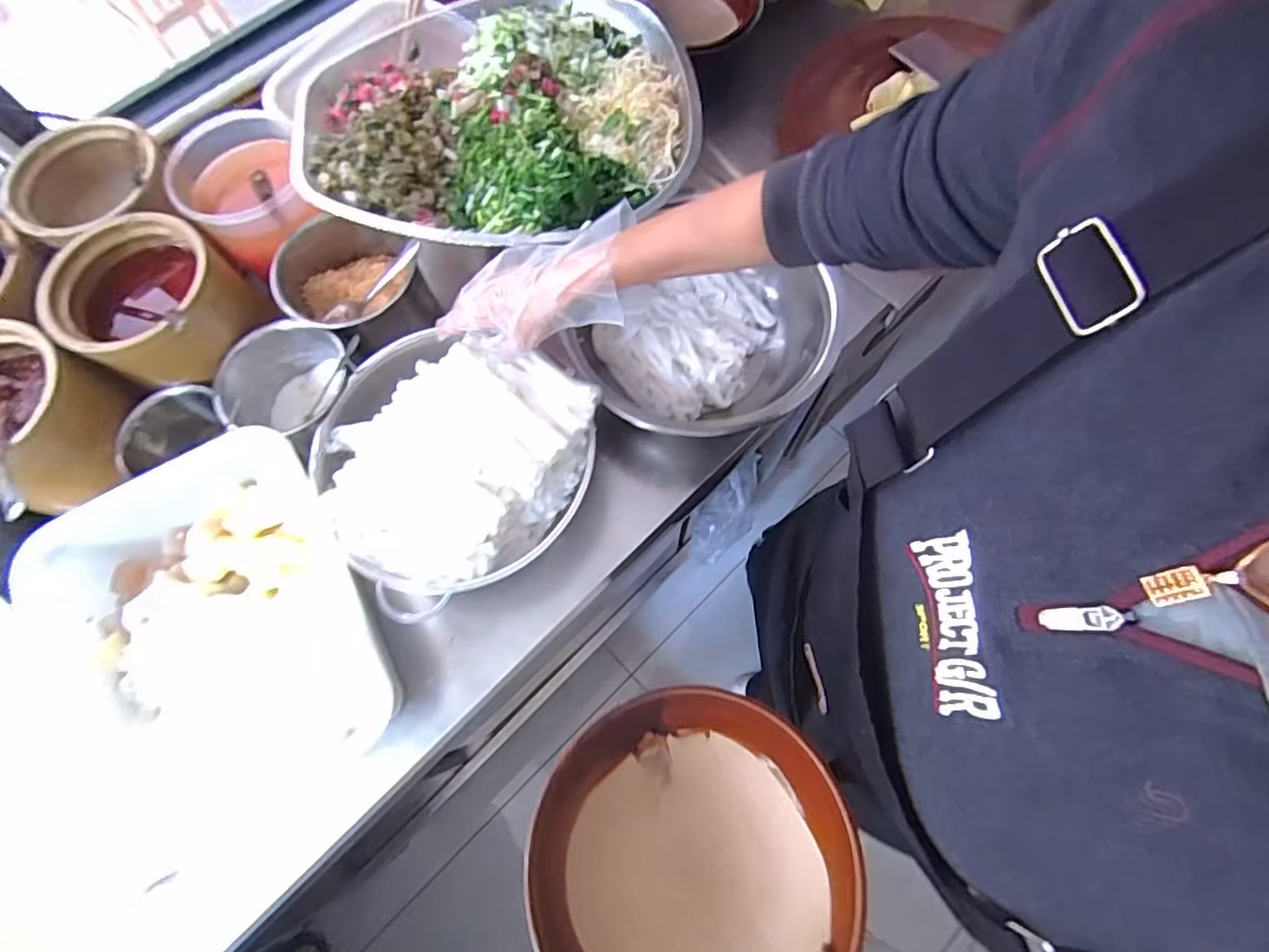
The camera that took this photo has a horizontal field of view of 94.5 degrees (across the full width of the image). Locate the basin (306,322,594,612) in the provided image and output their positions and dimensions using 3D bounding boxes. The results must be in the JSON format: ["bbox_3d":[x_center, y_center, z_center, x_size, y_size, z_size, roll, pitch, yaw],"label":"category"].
[{"bbox_3d":[-0.196,-0.015,0.589,0.258,0.088,0.258,0,70,1],"label":"basin"}]

